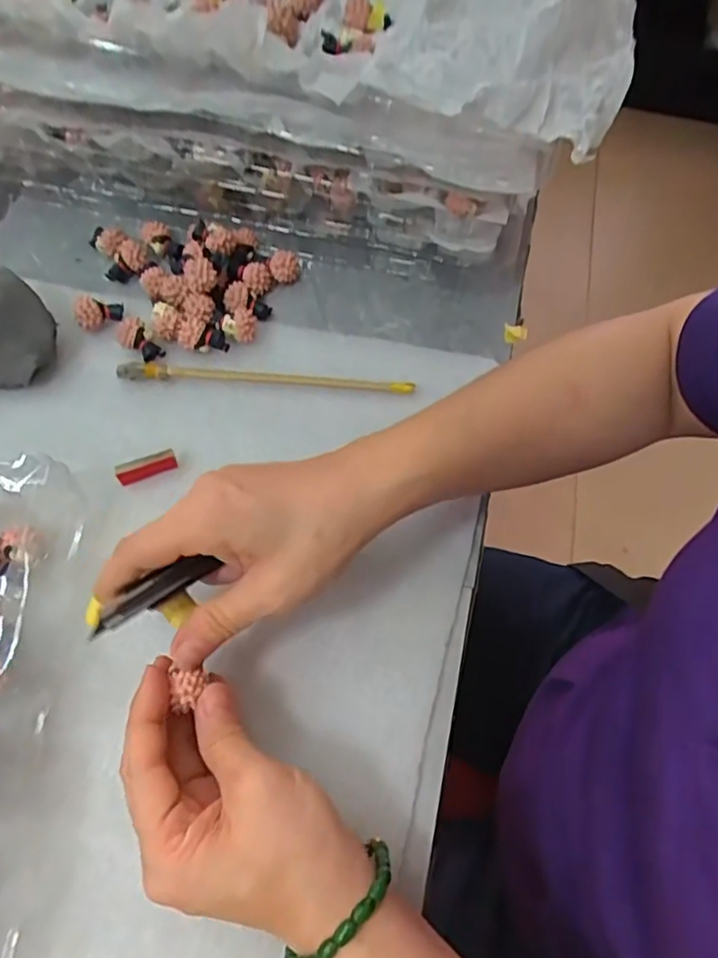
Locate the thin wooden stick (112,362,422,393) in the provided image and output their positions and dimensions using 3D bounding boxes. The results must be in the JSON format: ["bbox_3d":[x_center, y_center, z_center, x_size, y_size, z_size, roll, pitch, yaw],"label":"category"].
[{"bbox_3d":[-0.057,-0.064,0.395,0.182,0.009,0.012,2,62,-3],"label":"thin wooden stick"}]

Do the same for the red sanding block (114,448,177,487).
[{"bbox_3d":[-0.123,-0.007,0.362,0.034,0.015,0.008,-23,66,-15],"label":"red sanding block"}]

